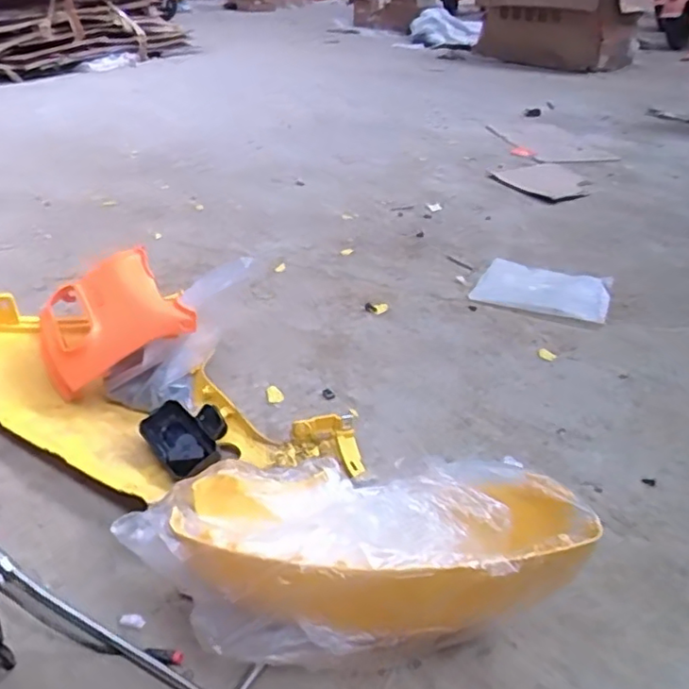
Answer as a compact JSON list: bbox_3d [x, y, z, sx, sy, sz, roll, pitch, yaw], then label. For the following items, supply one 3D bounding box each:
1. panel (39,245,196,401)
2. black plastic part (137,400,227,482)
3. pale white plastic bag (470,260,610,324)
[{"bbox_3d":[-0.303,-0.030,0.774,0.183,0.062,0.198,-34,52,-13],"label":"panel"},{"bbox_3d":[-0.162,0.098,0.651,0.077,0.035,0.126,-20,38,-32],"label":"black plastic part"},{"bbox_3d":[0.329,-0.094,1.020,0.212,0.022,0.146,18,35,23],"label":"pale white plastic bag"}]

